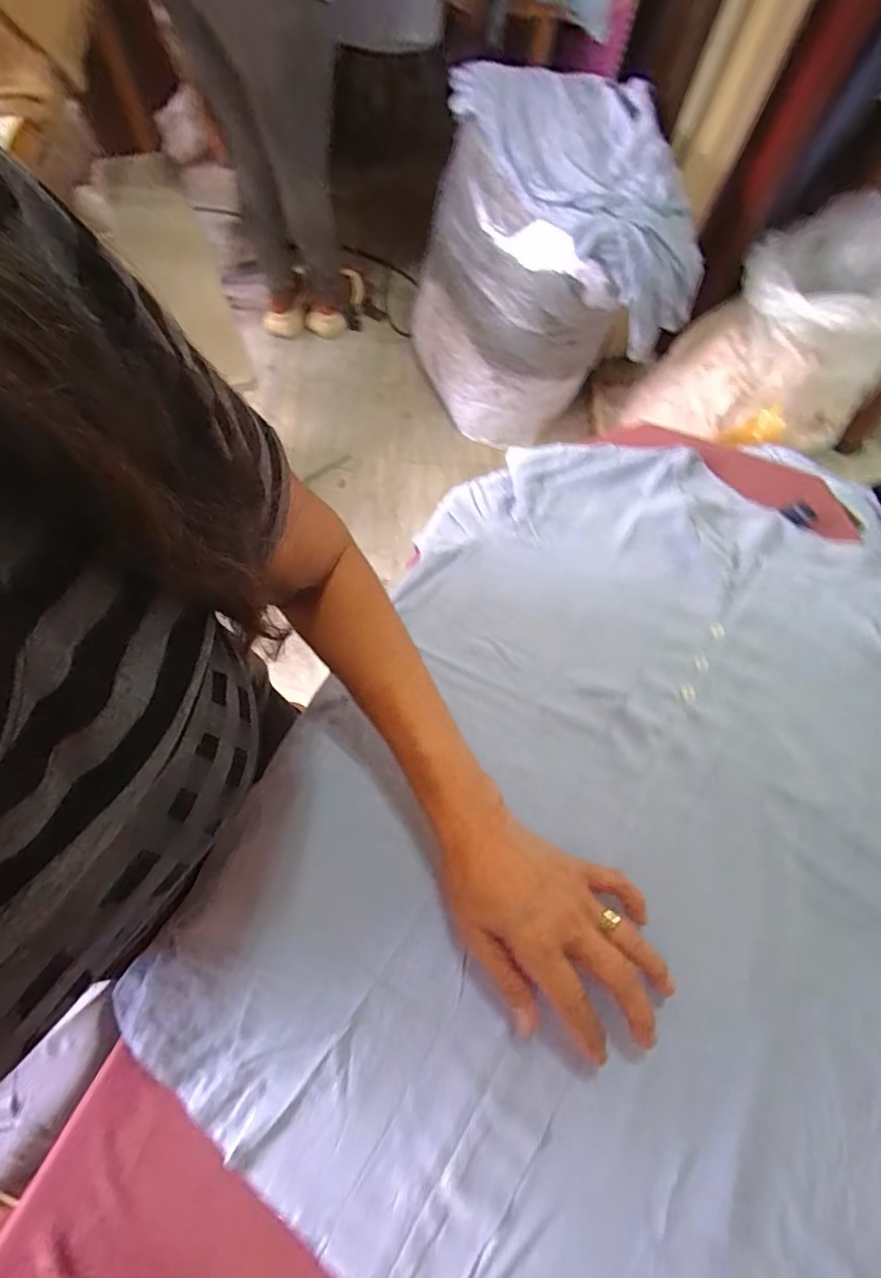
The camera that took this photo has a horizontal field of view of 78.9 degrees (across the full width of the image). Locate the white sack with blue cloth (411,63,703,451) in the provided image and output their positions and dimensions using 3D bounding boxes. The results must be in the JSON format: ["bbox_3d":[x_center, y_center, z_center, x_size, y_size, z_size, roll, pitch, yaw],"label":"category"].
[{"bbox_3d":[0.247,-0.867,1.345,0.560,0.646,0.438,-6,69,-6],"label":"white sack with blue cloth"}]

